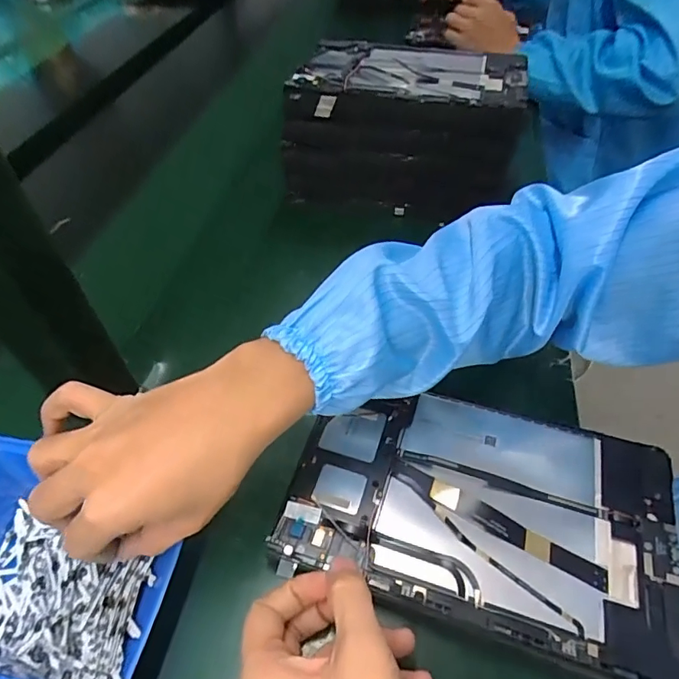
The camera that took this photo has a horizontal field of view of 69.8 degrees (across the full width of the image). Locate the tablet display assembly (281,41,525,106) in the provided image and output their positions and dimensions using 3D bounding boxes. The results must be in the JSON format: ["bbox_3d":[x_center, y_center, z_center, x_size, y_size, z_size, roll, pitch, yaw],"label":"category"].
[{"bbox_3d":[0.076,-0.288,0.521,0.236,0.013,0.136,9,51,10],"label":"tablet display assembly"}]

